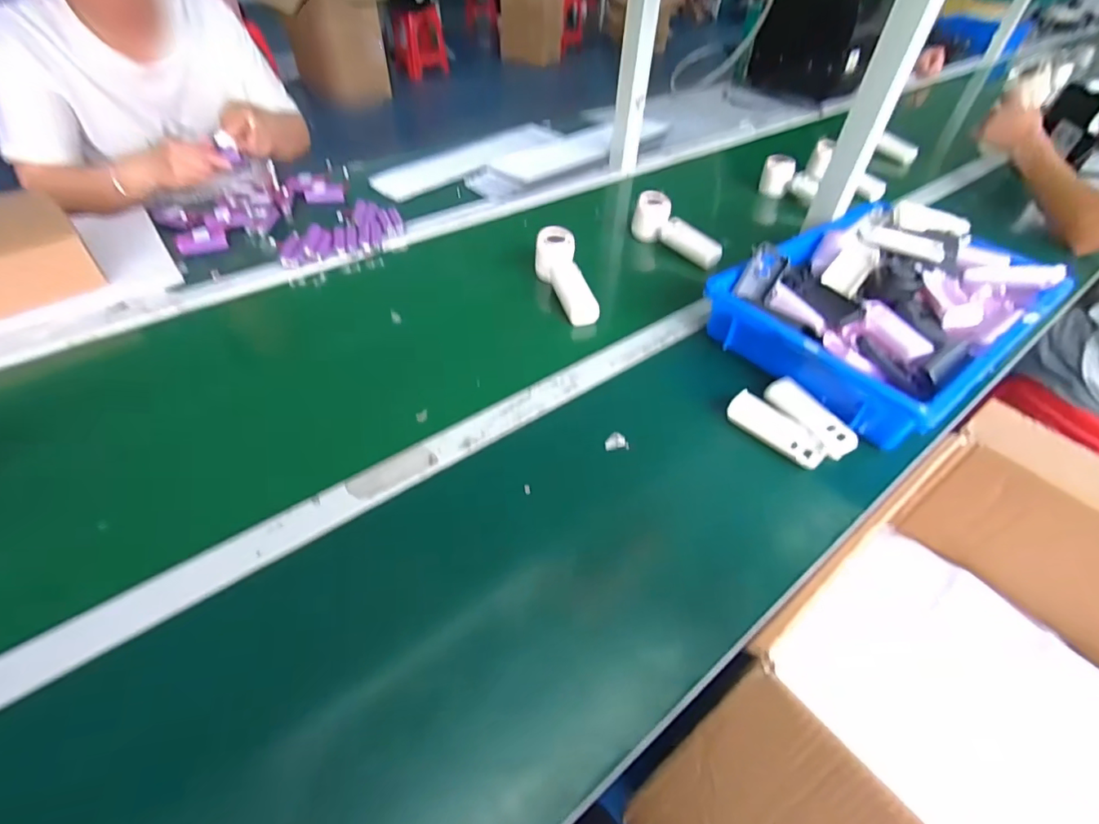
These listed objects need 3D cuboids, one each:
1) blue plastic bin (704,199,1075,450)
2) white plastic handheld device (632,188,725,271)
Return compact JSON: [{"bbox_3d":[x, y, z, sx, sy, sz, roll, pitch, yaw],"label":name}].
[{"bbox_3d":[0.441,-0.147,0.684,0.420,0.092,0.296,-28,53,-28],"label":"blue plastic bin"},{"bbox_3d":[0.212,-0.300,0.842,0.040,0.069,0.165,-30,55,-29],"label":"white plastic handheld device"}]

